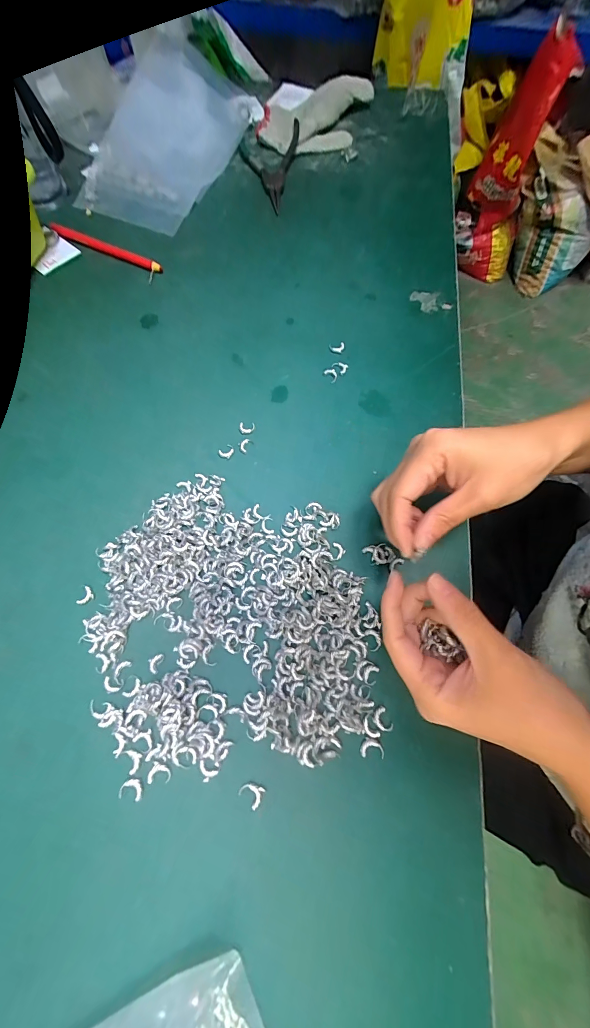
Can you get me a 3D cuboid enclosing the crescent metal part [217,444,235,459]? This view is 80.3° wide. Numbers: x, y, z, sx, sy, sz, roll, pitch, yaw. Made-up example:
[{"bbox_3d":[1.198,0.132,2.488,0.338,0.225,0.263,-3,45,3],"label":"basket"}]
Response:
[{"bbox_3d":[-0.063,-0.059,0.319,0.013,0.004,0.014,0,68,-1],"label":"crescent metal part"}]

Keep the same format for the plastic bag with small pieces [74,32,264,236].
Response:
[{"bbox_3d":[-0.176,-0.533,0.481,0.171,0.058,0.325,17,69,6],"label":"plastic bag with small pieces"}]

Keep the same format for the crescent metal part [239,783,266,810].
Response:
[{"bbox_3d":[-0.028,0.181,0.226,0.015,0.004,0.012,35,72,12],"label":"crescent metal part"}]

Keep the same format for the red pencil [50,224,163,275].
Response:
[{"bbox_3d":[-0.229,-0.322,0.424,0.163,0.012,0.013,26,70,9],"label":"red pencil"}]

